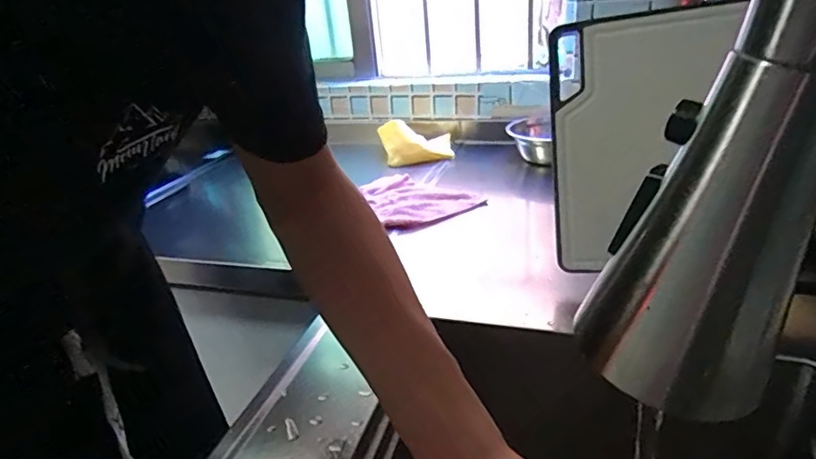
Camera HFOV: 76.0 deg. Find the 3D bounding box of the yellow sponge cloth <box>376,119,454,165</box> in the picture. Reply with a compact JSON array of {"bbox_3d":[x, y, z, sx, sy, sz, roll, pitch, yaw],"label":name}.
[{"bbox_3d":[0.013,-0.184,1.069,0.148,0.067,0.106,-5,25,1],"label":"yellow sponge cloth"}]

